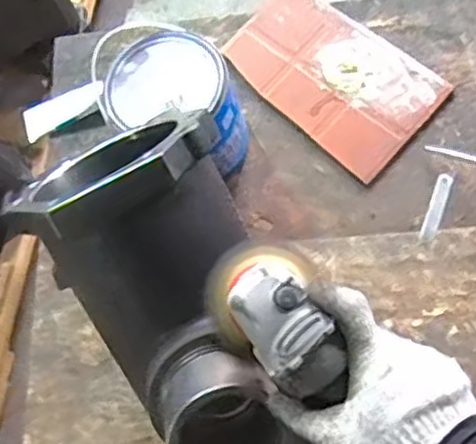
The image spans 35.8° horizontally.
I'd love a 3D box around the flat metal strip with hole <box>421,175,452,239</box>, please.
[{"bbox_3d":[0.260,-0.021,0.962,0.020,0.011,0.093,17,73,16],"label":"flat metal strip with hole"}]

